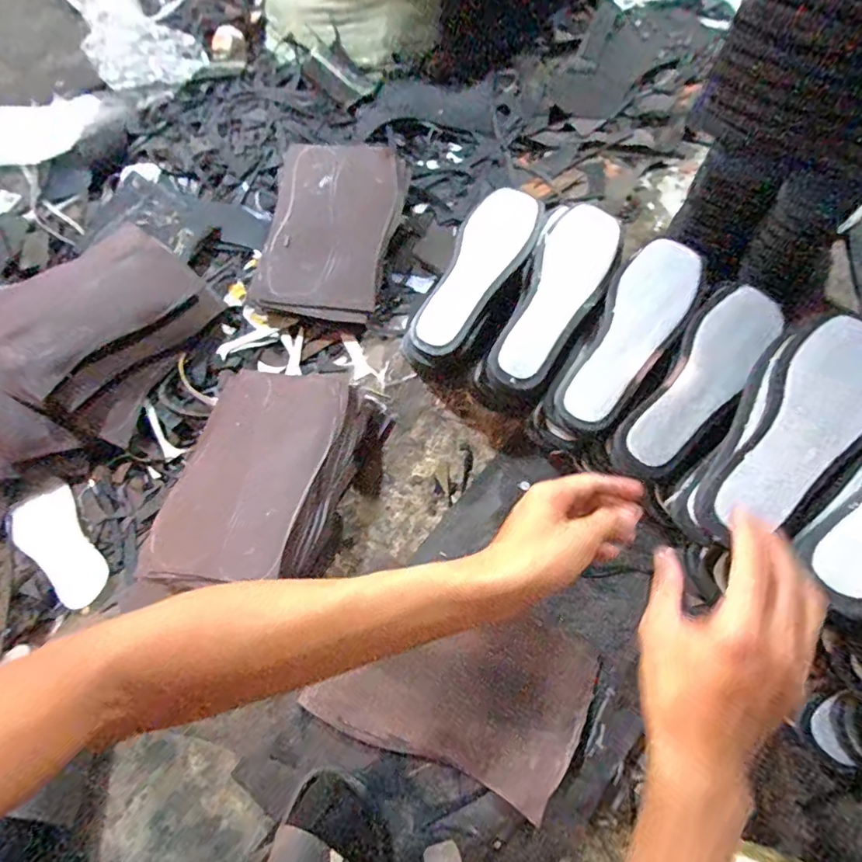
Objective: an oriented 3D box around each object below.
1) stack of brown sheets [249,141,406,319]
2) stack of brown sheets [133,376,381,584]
[{"bbox_3d":[-0.150,-0.296,0.738,0.189,0.034,0.254,15,91,4],"label":"stack of brown sheets"},{"bbox_3d":[-0.205,0.052,0.597,0.207,0.080,0.272,9,68,6],"label":"stack of brown sheets"}]

